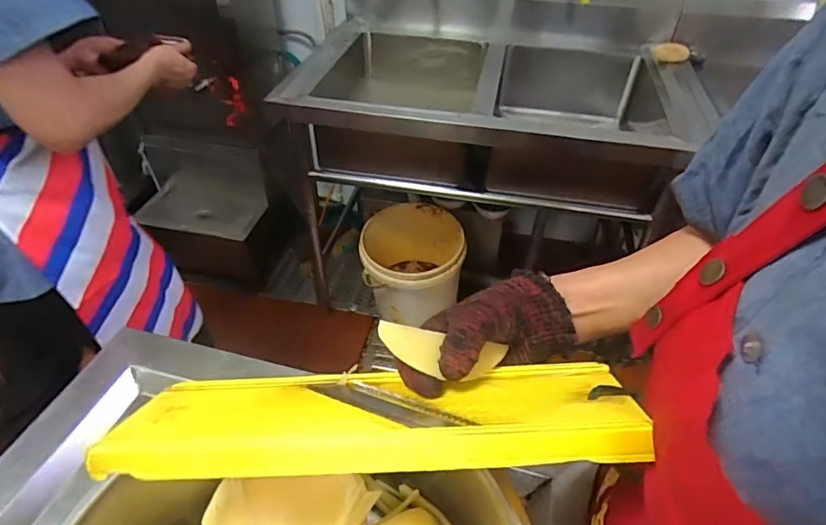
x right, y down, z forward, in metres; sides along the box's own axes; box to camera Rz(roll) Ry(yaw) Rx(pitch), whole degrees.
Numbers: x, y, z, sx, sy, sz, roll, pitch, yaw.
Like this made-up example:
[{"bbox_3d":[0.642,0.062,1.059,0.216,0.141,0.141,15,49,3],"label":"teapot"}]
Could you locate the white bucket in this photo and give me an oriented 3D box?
[{"bbox_3d":[-0.001,0.016,1.642,0.328,0.311,0.349,0,42,-2],"label":"white bucket"}]

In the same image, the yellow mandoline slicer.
[{"bbox_3d":[-0.026,0.102,0.339,0.329,0.020,0.103,-3,11,3],"label":"yellow mandoline slicer"}]

